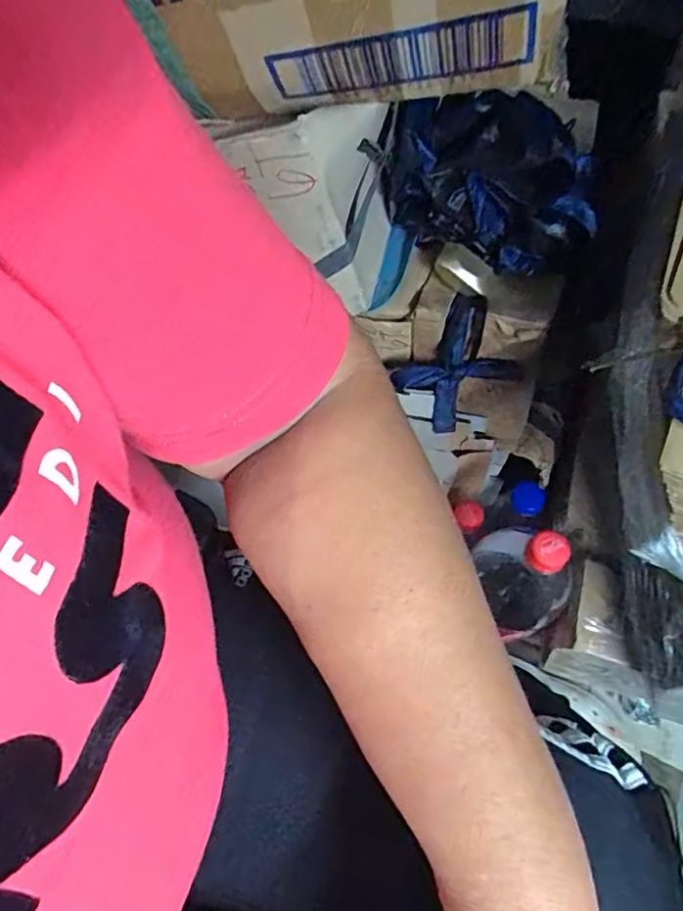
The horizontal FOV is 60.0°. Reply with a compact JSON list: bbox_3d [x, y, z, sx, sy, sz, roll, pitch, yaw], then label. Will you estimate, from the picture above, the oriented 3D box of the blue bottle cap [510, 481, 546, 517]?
[{"bbox_3d":[0.186,0.045,0.588,0.032,0.016,0.035,37,95,26],"label":"blue bottle cap"}]

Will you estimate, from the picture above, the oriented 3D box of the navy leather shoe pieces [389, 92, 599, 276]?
[{"bbox_3d":[0.115,-0.206,0.460,0.165,0.118,0.049,26,63,13],"label":"navy leather shoe pieces"}]

